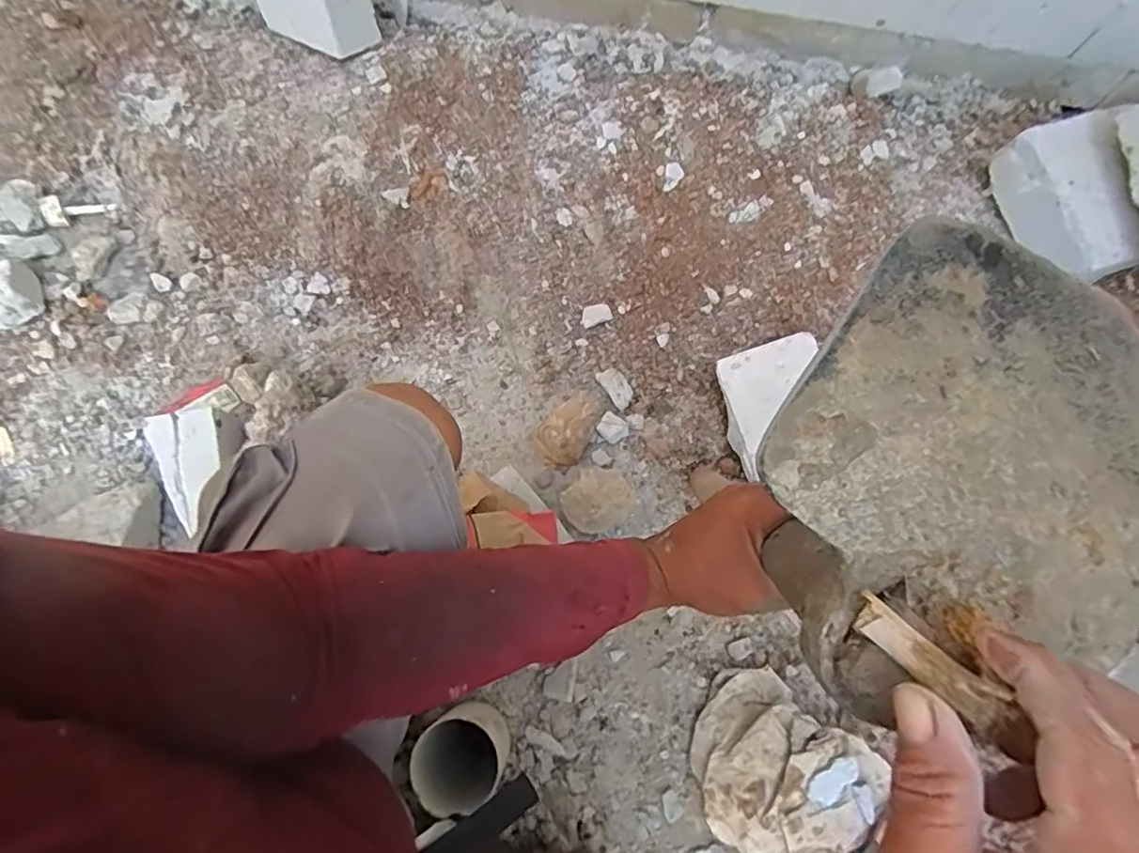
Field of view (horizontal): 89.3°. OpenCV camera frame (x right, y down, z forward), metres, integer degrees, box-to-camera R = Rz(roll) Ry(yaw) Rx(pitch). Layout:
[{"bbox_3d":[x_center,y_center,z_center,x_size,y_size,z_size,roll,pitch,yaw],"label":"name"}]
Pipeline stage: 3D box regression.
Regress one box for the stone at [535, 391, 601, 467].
[{"bbox_3d":[0.007,0.002,0.799,0.102,0.039,0.068,-40,79,-12],"label":"stone"}]

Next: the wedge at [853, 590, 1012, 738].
[{"bbox_3d":[0.129,0.084,0.206,0.014,0.007,0.054,-43,63,-13],"label":"wedge"}]

